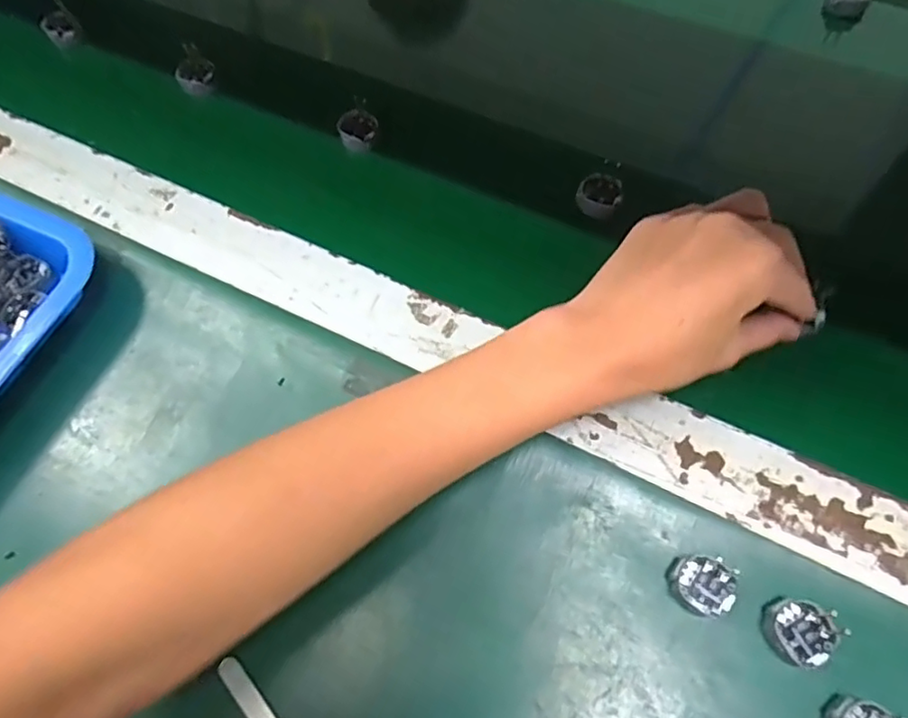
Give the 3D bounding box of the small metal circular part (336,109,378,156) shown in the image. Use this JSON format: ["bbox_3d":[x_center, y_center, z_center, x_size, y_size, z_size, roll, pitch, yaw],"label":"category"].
[{"bbox_3d":[-0.067,-0.160,0.432,0.026,0.021,0.020,-13,64,-4],"label":"small metal circular part"}]

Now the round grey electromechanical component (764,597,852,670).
[{"bbox_3d":[0.157,0.124,0.277,0.028,0.011,0.028,-1,64,2],"label":"round grey electromechanical component"}]

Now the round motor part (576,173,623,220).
[{"bbox_3d":[0.094,-0.106,0.398,0.028,0.011,0.028,-1,64,2],"label":"round motor part"}]

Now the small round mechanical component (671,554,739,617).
[{"bbox_3d":[0.117,0.106,0.286,0.027,0.010,0.026,-1,64,2],"label":"small round mechanical component"}]

